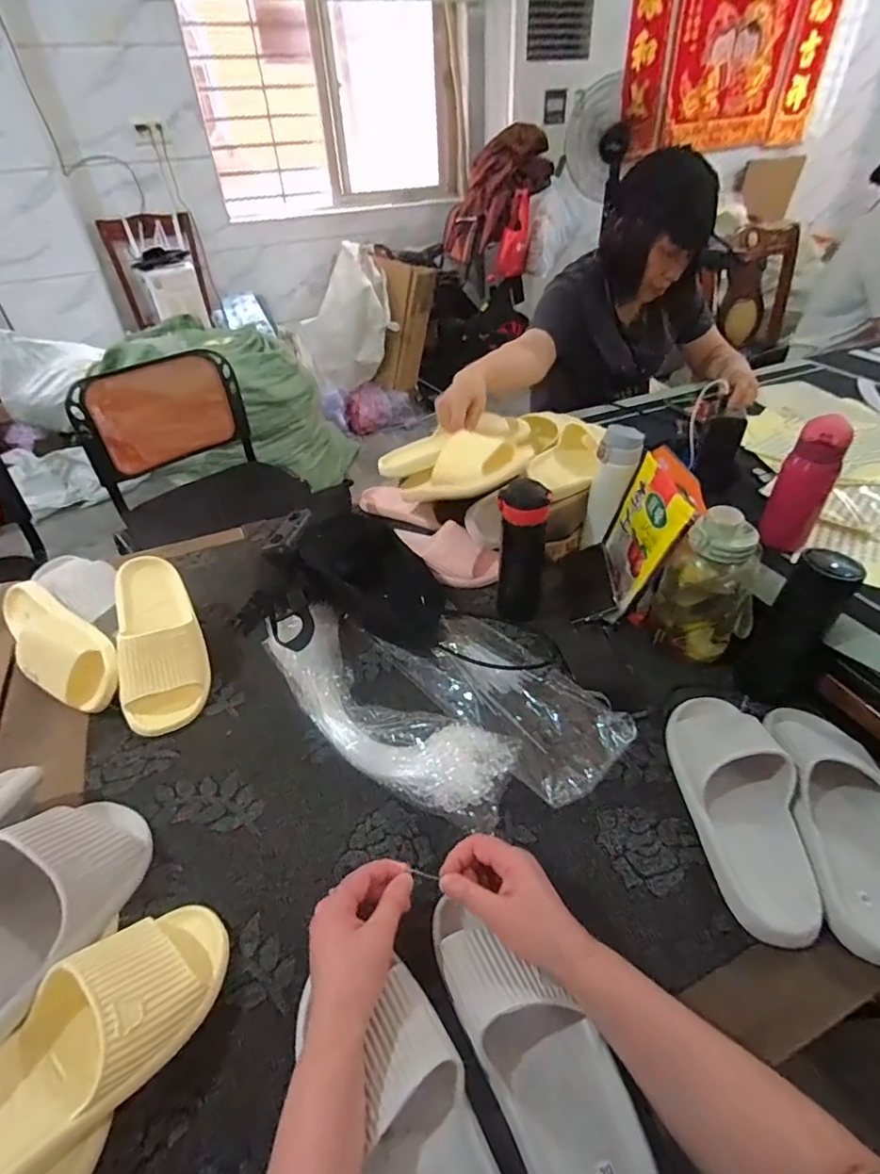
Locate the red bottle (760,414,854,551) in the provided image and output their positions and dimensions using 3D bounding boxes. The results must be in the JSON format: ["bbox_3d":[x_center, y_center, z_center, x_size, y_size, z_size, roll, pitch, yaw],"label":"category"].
[{"bbox_3d":[0.495,-0.128,0.734,0.063,0.198,0.055,27,49,30],"label":"red bottle"}]

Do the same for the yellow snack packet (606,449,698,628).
[{"bbox_3d":[0.293,-0.072,0.793,0.016,0.195,0.164,10,38,-8],"label":"yellow snack packet"}]

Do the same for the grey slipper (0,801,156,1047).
[{"bbox_3d":[-0.351,0.276,0.441,0.101,0.099,0.279,7,26,10],"label":"grey slipper"}]

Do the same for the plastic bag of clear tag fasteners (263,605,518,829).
[{"bbox_3d":[-0.087,0.148,0.688,0.426,0.049,0.144,30,51,32],"label":"plastic bag of clear tag fasteners"}]

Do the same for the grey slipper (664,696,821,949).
[{"bbox_3d":[0.321,0.225,0.565,0.100,0.057,0.250,-1,41,3],"label":"grey slipper"}]

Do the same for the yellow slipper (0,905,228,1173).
[{"bbox_3d":[-0.270,0.342,0.391,0.100,0.067,0.251,26,35,28],"label":"yellow slipper"}]

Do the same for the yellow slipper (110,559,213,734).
[{"bbox_3d":[-0.379,0.063,0.715,0.101,0.059,0.248,-15,66,-15],"label":"yellow slipper"}]

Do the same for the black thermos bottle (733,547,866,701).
[{"bbox_3d":[0.463,0.046,0.686,0.081,0.203,0.085,32,52,33],"label":"black thermos bottle"}]

